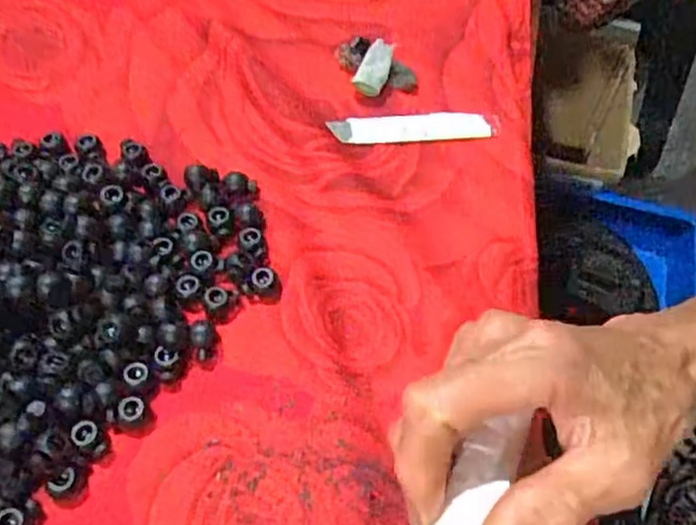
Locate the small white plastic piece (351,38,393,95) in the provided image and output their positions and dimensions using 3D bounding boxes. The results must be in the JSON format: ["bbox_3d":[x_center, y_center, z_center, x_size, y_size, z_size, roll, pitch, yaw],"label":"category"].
[{"bbox_3d":[0.019,-0.130,0.430,0.017,0.015,0.039,22,71,11],"label":"small white plastic piece"}]

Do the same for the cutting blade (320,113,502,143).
[{"bbox_3d":[0.043,-0.088,0.419,0.107,0.004,0.020,-6,57,-7],"label":"cutting blade"}]

